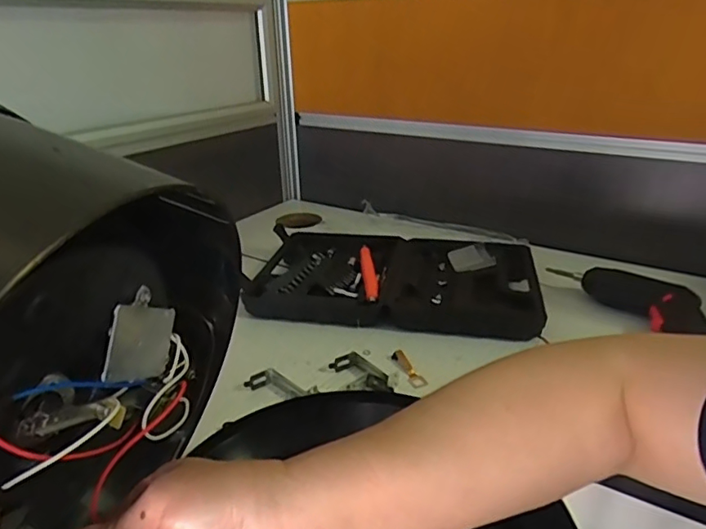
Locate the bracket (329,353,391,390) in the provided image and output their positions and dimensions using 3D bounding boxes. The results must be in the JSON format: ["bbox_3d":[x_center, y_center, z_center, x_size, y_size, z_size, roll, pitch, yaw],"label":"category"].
[{"bbox_3d":[0.011,0.101,0.503,0.066,0.016,0.023,17,30,34],"label":"bracket"}]

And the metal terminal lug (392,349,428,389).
[{"bbox_3d":[0.055,0.100,0.514,0.014,0.008,0.055,-11,26,-18],"label":"metal terminal lug"}]

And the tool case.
[{"bbox_3d":[0.054,0.010,0.667,0.332,0.033,0.217,4,25,11],"label":"tool case"}]

